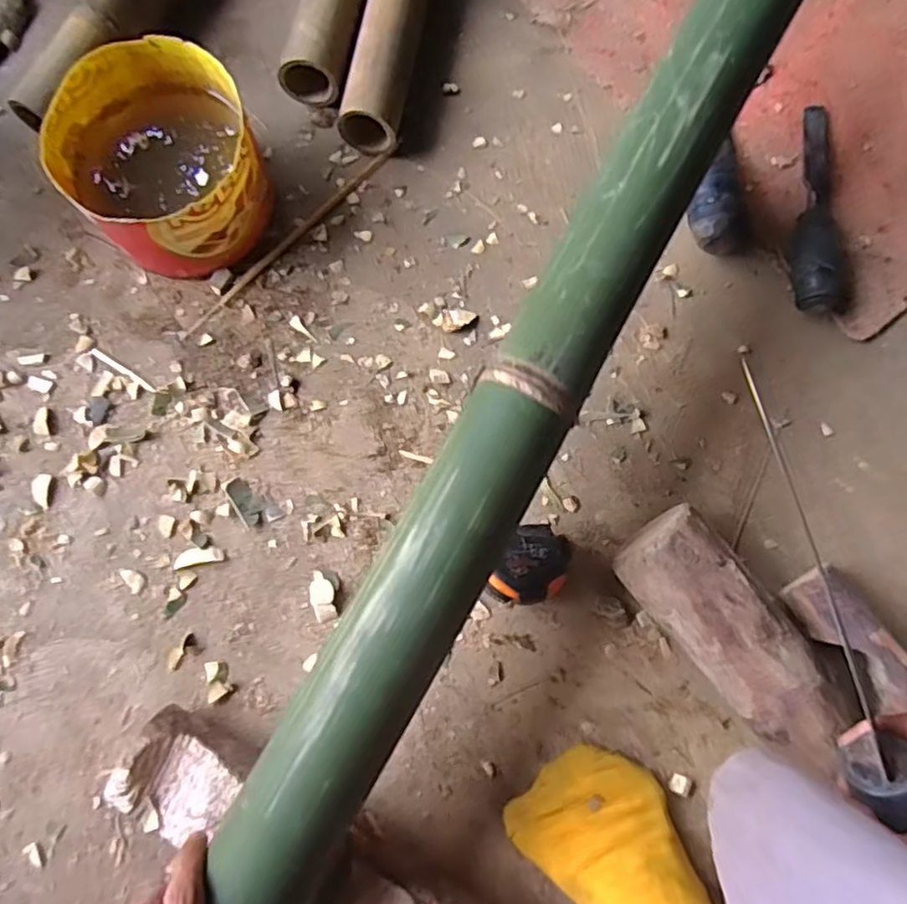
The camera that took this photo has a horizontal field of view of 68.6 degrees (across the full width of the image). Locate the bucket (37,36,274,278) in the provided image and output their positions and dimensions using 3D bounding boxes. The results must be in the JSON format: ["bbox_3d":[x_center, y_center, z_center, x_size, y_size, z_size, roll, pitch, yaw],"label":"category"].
[{"bbox_3d":[-0.230,-0.231,0.541,0.145,0.098,0.152,0,79,-1],"label":"bucket"}]

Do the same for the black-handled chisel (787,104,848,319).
[{"bbox_3d":[0.311,-0.215,0.567,0.048,0.036,0.202,1,79,0],"label":"black-handled chisel"}]

